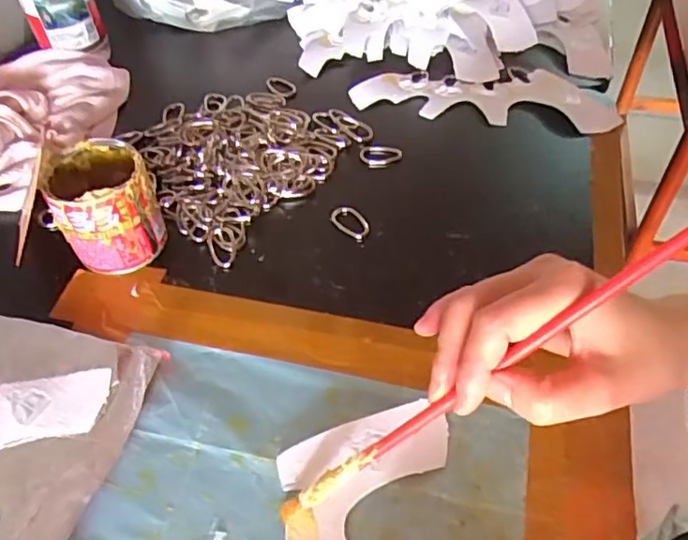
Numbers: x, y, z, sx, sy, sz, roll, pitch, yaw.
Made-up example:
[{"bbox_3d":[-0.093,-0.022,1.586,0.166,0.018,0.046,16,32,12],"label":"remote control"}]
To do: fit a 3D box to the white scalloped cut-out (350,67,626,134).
[{"bbox_3d":[0.126,-0.160,0.546,0.223,0.013,0.073,8,51,9],"label":"white scalloped cut-out"}]

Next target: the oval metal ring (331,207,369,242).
[{"bbox_3d":[0.005,-0.036,0.450,0.032,0.006,0.022,28,56,23],"label":"oval metal ring"}]

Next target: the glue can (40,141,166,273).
[{"bbox_3d":[-0.164,-0.045,0.419,0.063,0.066,0.064,-25,54,-18],"label":"glue can"}]

